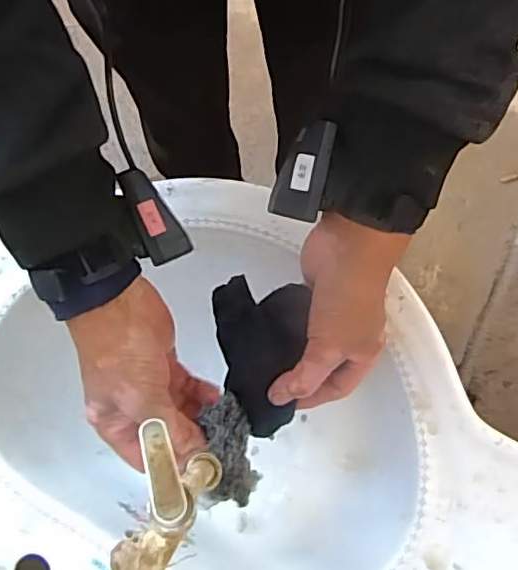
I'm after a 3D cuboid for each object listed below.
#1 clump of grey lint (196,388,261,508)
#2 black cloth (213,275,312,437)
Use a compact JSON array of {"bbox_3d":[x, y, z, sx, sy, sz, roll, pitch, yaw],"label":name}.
[{"bbox_3d":[-0.024,0.118,0.430,0.038,0.027,0.074,-6,78,0],"label":"clump of grey lint"},{"bbox_3d":[-0.003,0.057,0.485,0.071,0.033,0.121,6,77,-5],"label":"black cloth"}]

